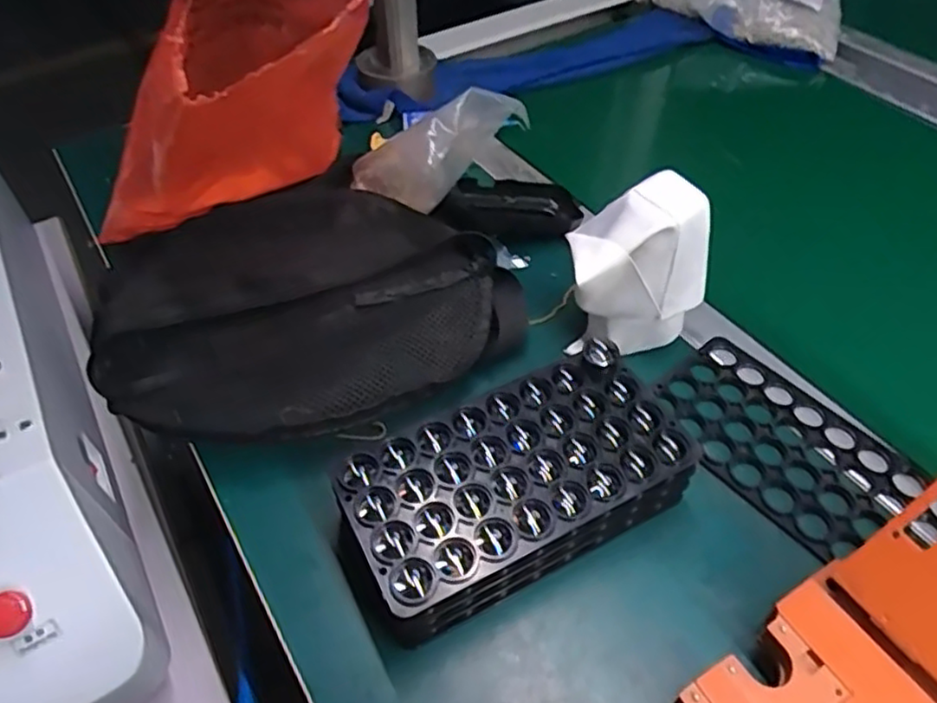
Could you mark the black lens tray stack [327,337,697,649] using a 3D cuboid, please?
[{"bbox_3d":[0.023,0.078,0.391,0.195,0.057,0.097,-24,53,-18],"label":"black lens tray stack"}]

